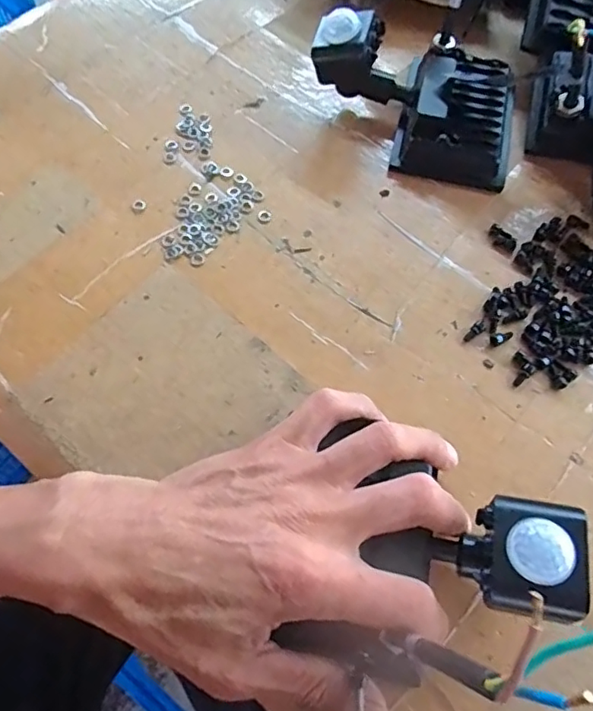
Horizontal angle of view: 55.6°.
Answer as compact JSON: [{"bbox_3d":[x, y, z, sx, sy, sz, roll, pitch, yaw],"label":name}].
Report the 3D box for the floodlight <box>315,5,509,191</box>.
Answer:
[{"bbox_3d":[0.079,-0.171,0.357,0.136,0.058,0.100,10,64,3],"label":"floodlight"}]

